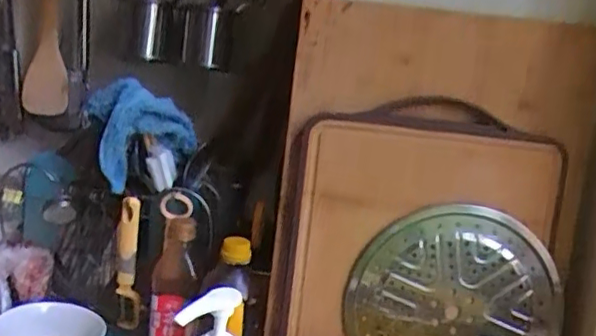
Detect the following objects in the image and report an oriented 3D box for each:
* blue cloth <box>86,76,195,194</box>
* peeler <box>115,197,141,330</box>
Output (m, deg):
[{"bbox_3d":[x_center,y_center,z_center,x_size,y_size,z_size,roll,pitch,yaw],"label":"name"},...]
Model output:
[{"bbox_3d":[-0.202,-0.047,0.778,0.125,0.126,0.078,-7,20,-42],"label":"blue cloth"},{"bbox_3d":[-0.227,0.130,0.808,0.025,0.182,0.031,-3,17,-33],"label":"peeler"}]

